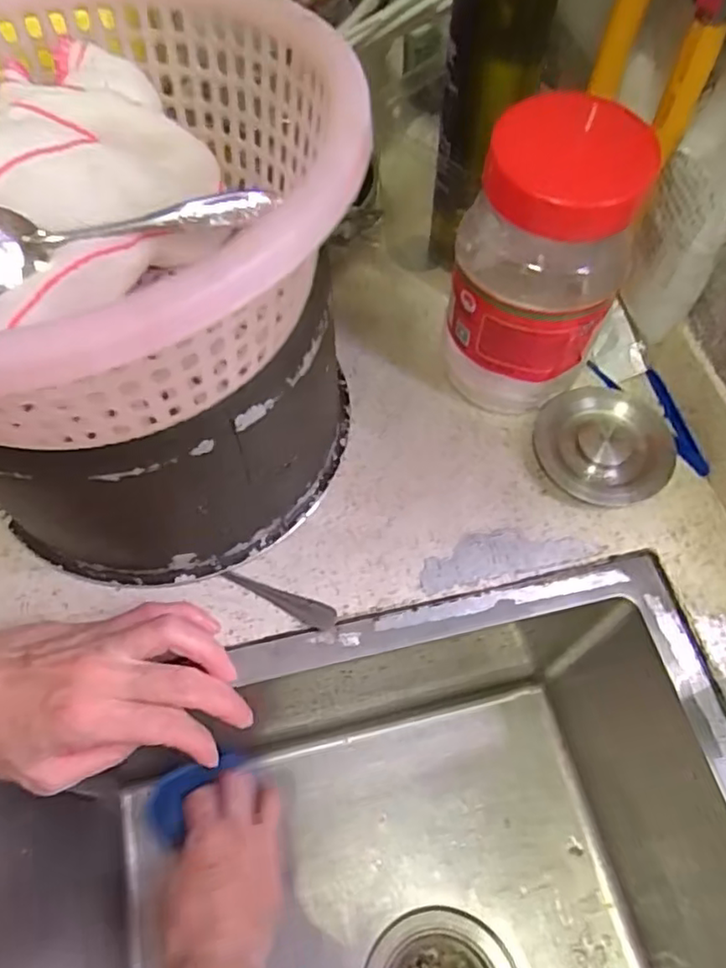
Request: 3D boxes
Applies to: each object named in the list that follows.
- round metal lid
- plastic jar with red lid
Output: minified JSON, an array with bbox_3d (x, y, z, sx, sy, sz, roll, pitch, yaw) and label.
[{"bbox_3d":[0.151,-0.024,0.403,0.078,0.019,0.077,0,63,0],"label":"round metal lid"},{"bbox_3d":[0.100,-0.125,0.378,0.086,0.156,0.105,17,64,8],"label":"plastic jar with red lid"}]

